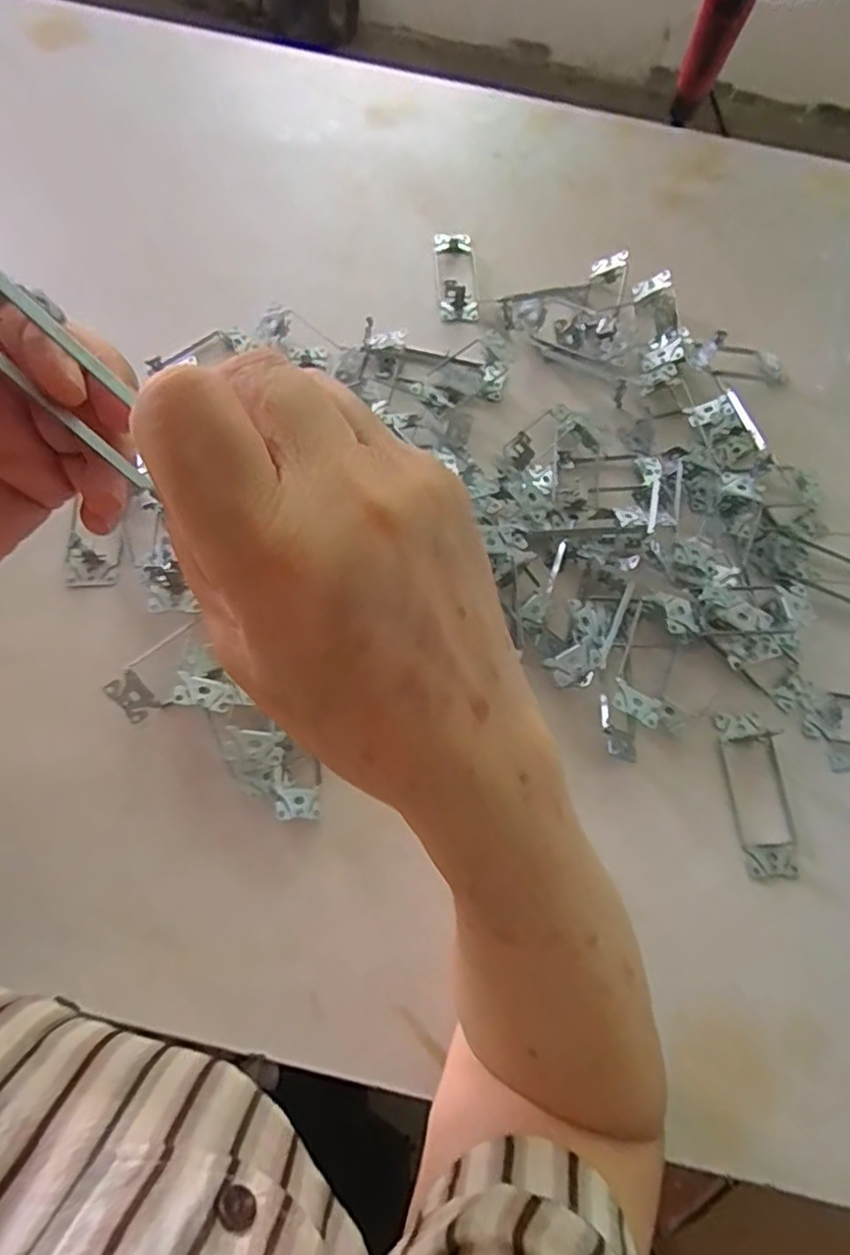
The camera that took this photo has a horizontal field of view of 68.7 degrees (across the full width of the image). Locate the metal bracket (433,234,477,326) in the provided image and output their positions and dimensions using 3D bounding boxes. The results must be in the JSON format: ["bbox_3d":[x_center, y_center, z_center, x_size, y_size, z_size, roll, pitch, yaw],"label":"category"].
[{"bbox_3d":[0.030,-0.322,0.566,0.038,0.024,0.096,-4,69,-4],"label":"metal bracket"}]

